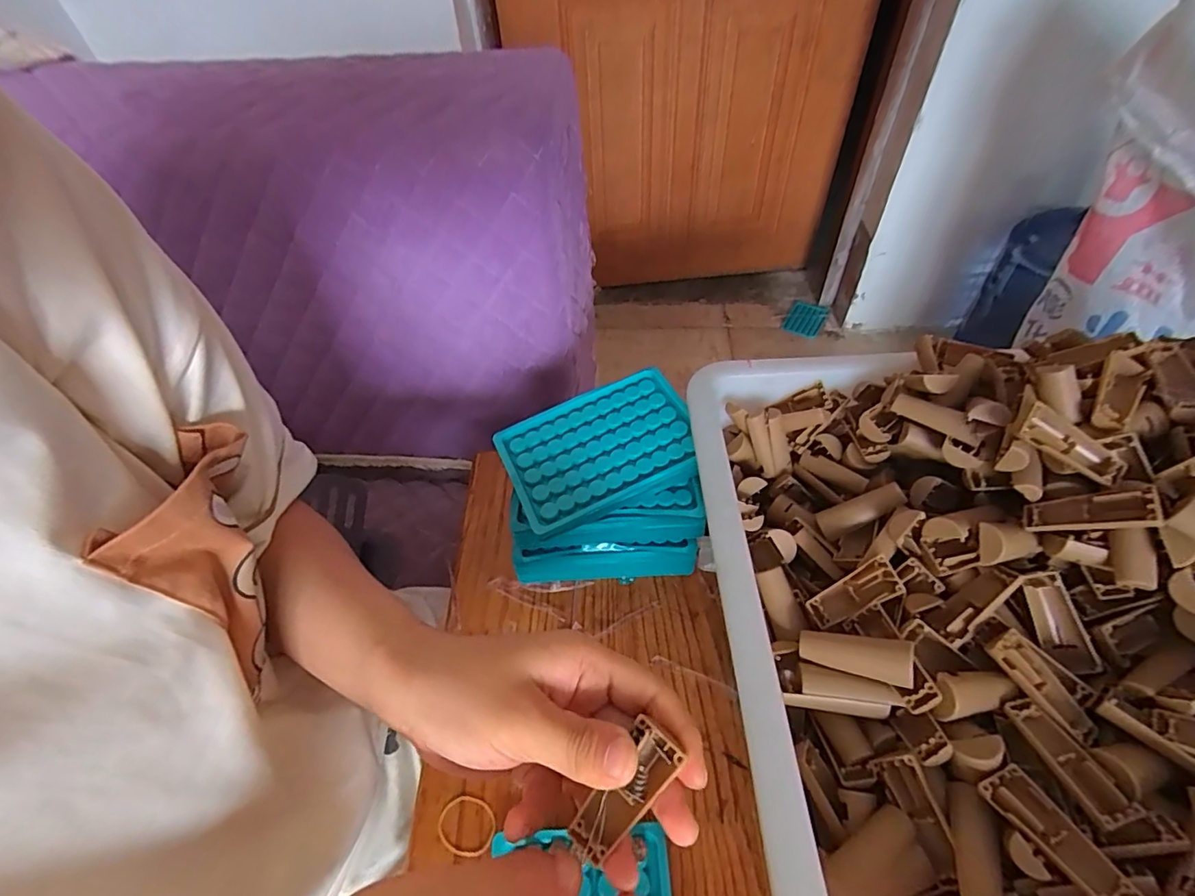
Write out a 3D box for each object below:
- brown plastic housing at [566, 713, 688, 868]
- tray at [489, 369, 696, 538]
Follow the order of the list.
[{"bbox_3d":[0.008,0.125,0.190,0.016,0.008,0.049,36,87,29],"label":"brown plastic housing"},{"bbox_3d":[0.001,-0.001,0.365,0.128,0.016,0.093,-19,51,-12],"label":"tray"}]

